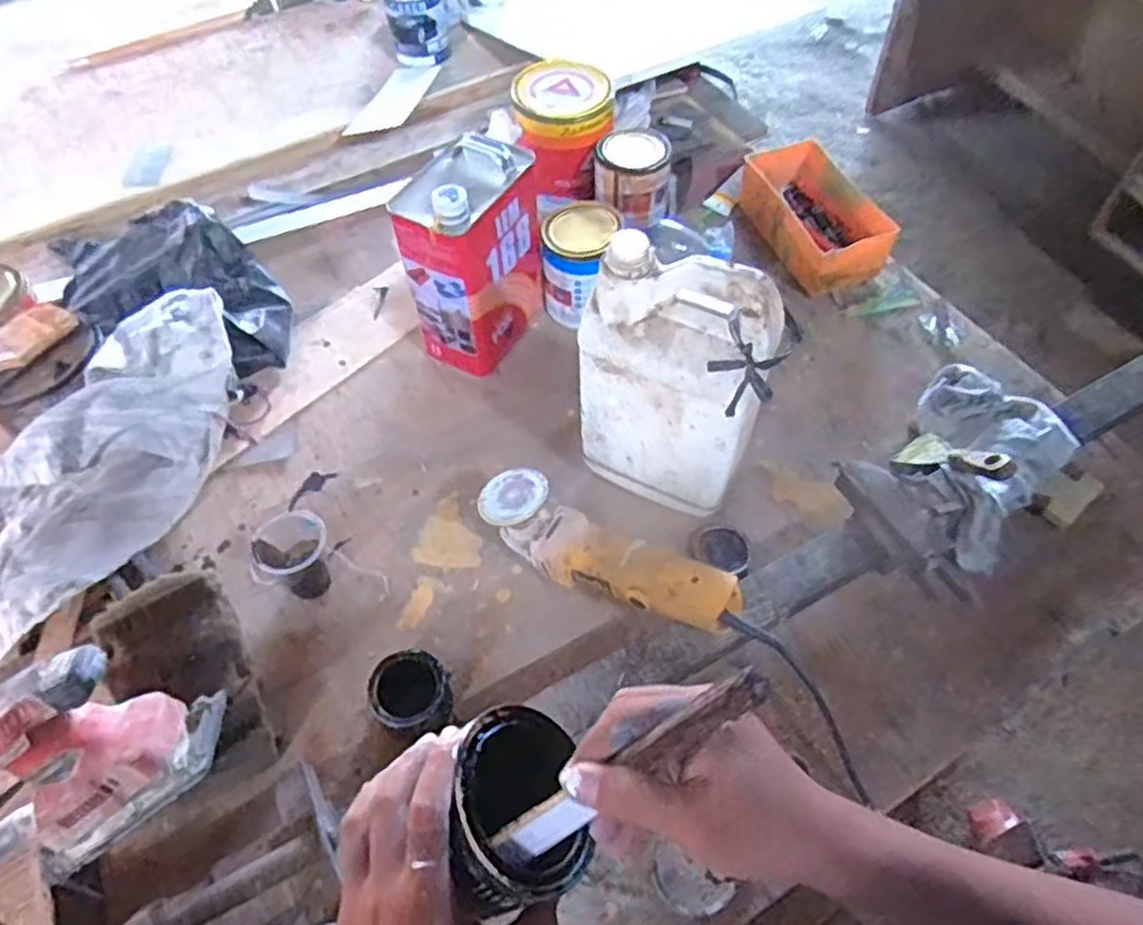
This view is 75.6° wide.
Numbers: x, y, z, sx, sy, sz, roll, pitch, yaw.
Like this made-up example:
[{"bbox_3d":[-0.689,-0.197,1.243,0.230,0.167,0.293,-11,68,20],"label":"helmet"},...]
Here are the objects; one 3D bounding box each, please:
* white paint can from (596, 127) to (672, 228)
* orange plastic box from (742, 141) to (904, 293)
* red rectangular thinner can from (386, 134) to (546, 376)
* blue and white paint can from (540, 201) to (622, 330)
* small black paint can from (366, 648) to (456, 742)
[{"bbox_3d":[0.093,-0.415,1.095,0.115,0.112,0.109,-7,55,-5],"label":"white paint can"},{"bbox_3d":[0.357,-0.362,1.082,0.135,0.081,0.233,-25,59,-14],"label":"orange plastic box"},{"bbox_3d":[-0.119,-0.250,0.934,0.114,0.260,0.163,25,61,17],"label":"red rectangular thinner can"},{"bbox_3d":[0.006,-0.269,1.001,0.092,0.126,0.112,18,57,13],"label":"blue and white paint can"},{"bbox_3d":[-0.155,0.233,0.727,0.075,0.062,0.077,0,55,0],"label":"small black paint can"}]

